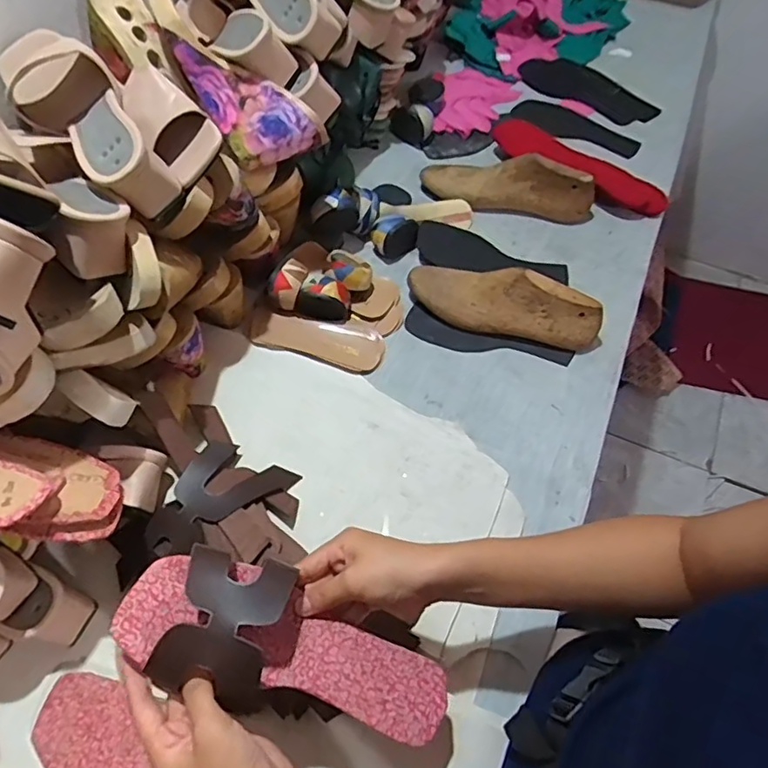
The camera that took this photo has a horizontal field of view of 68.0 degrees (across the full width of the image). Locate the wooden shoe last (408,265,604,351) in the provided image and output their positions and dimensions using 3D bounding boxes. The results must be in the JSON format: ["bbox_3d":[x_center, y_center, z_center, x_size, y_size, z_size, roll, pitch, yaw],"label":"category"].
[{"bbox_3d":[0.140,-0.098,0.690,0.234,0.079,0.067,26,63,14],"label":"wooden shoe last"}]

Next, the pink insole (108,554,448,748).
[{"bbox_3d":[-0.064,0.189,0.413,0.242,0.012,0.074,24,60,-12],"label":"pink insole"}]

